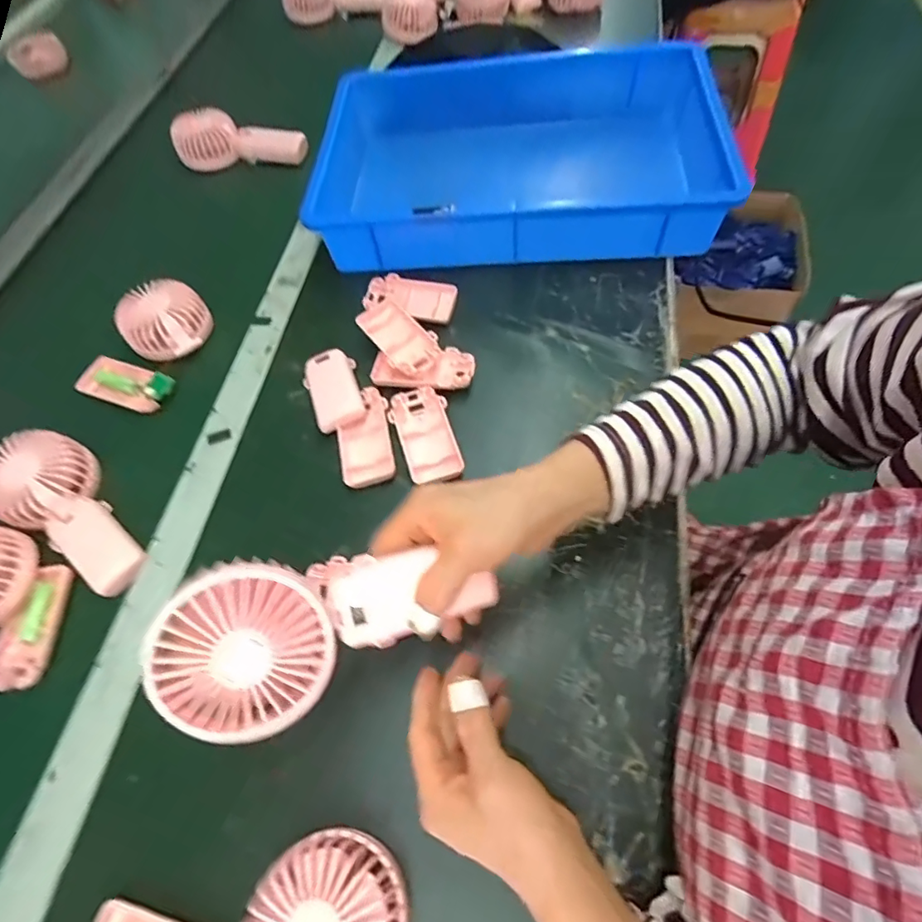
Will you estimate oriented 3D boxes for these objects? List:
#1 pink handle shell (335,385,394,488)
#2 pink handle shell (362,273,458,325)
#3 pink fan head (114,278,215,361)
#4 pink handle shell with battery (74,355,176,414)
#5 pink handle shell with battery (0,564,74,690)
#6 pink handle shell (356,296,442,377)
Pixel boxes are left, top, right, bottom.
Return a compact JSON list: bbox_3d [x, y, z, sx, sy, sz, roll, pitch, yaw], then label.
[{"bbox_3d":[-0.087,-0.023,0.458,0.048,0.012,0.097,-8,62,-1],"label":"pink handle shell"},{"bbox_3d":[-0.054,-0.175,0.537,0.097,0.010,0.048,15,64,11],"label":"pink handle shell"},{"bbox_3d":[-0.319,-0.154,0.541,0.086,0.036,0.091,-39,67,-16],"label":"pink fan head"},{"bbox_3d":[-0.350,-0.082,0.525,0.110,0.021,0.045,18,64,13],"label":"pink handle shell with battery"},{"bbox_3d":[-0.356,0.136,0.420,0.042,0.014,0.096,-3,62,2],"label":"pink handle shell with battery"},{"bbox_3d":[-0.062,-0.122,0.501,0.047,0.019,0.101,-36,66,-15],"label":"pink handle shell"}]

